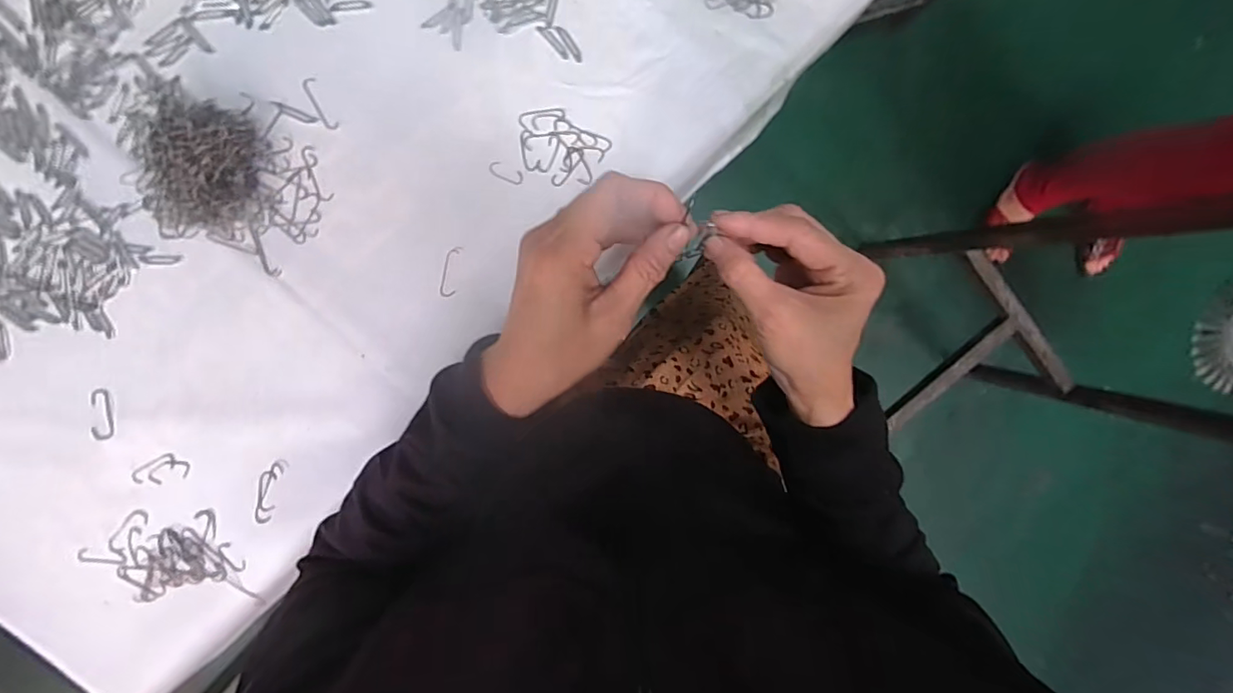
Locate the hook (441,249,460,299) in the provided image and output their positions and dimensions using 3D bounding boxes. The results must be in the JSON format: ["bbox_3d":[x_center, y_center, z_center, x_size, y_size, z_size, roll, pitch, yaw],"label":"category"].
[{"bbox_3d":[-0.143,-0.063,0.448,0.012,0.004,0.042,9,96,-4],"label":"hook"}]

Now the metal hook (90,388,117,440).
[{"bbox_3d":[-0.434,0.057,0.438,0.018,0.005,0.044,0,96,-3],"label":"metal hook"}]

